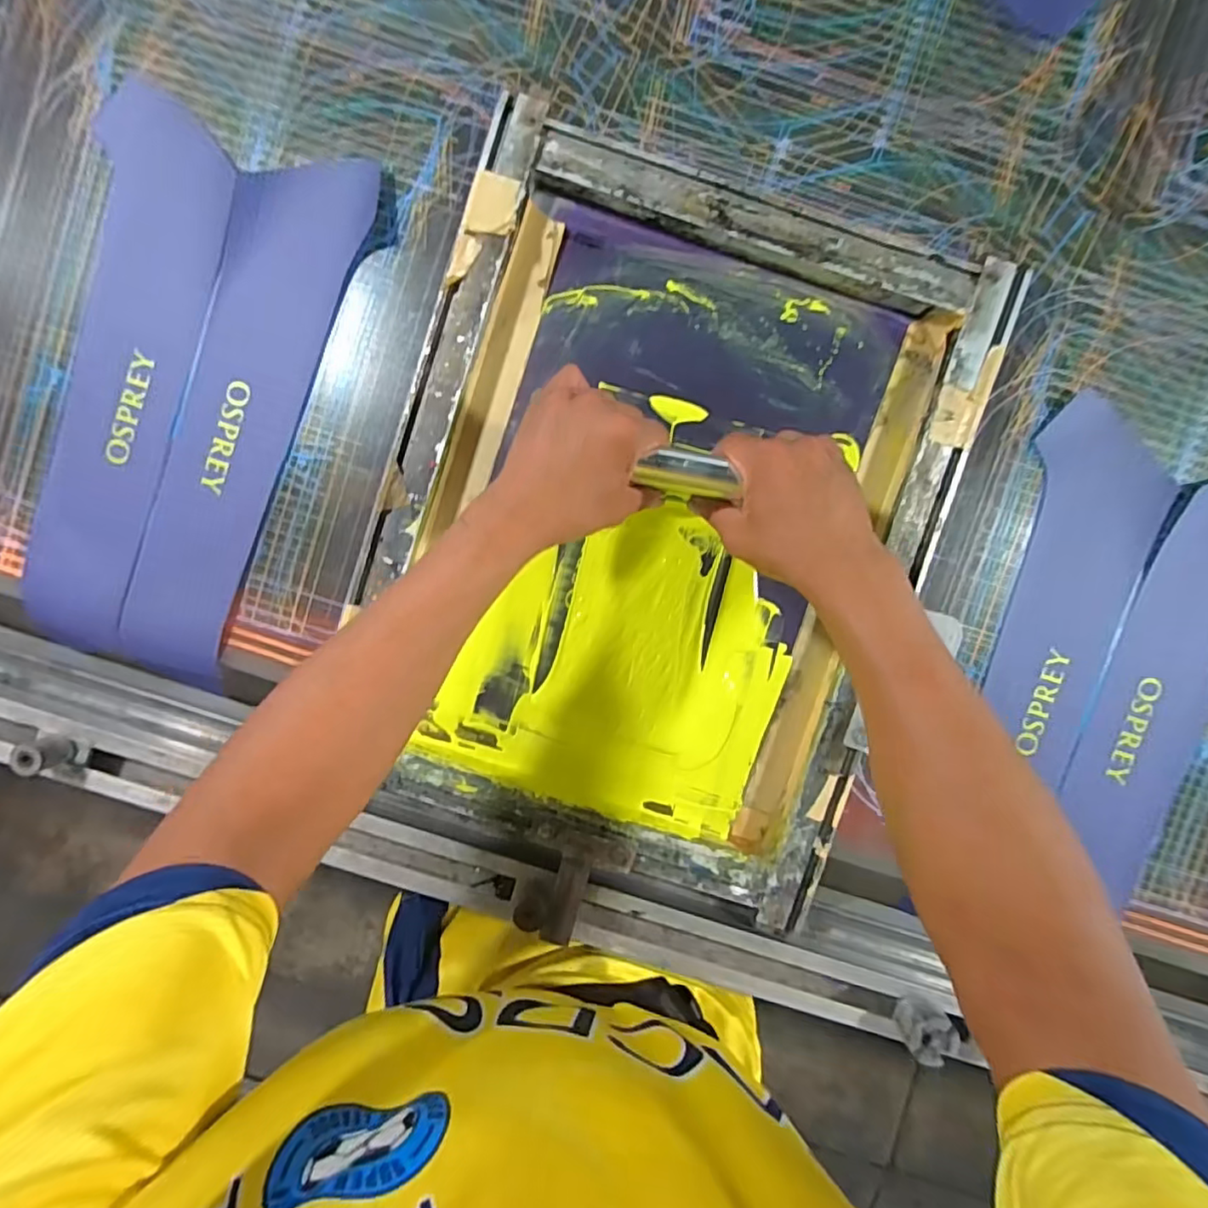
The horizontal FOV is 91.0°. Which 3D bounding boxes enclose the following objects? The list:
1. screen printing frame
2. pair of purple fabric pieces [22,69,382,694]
[{"bbox_3d":[0.040,-0.061,0.478,0.420,0.029,0.533,18,93,-1],"label":"screen printing frame"},{"bbox_3d":[-0.349,-0.166,0.488,0.204,0.008,0.438,18,93,-1],"label":"pair of purple fabric pieces"}]

